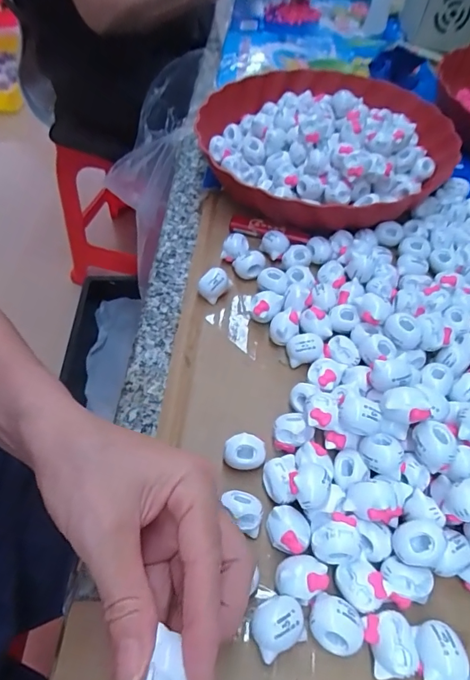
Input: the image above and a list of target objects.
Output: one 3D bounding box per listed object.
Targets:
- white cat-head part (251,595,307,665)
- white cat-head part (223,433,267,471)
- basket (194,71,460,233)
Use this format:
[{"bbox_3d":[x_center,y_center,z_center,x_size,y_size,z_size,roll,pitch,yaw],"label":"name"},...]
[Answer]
[{"bbox_3d":[0.021,0.139,0.208,0.025,0.021,0.021,-24,55,-12],"label":"white cat-head part"},{"bbox_3d":[0.006,0.069,0.260,0.024,0.015,0.018,8,55,11],"label":"white cat-head part"},{"bbox_3d":[0.082,-0.191,0.417,0.231,0.066,0.225,-3,53,4],"label":"basket"}]

